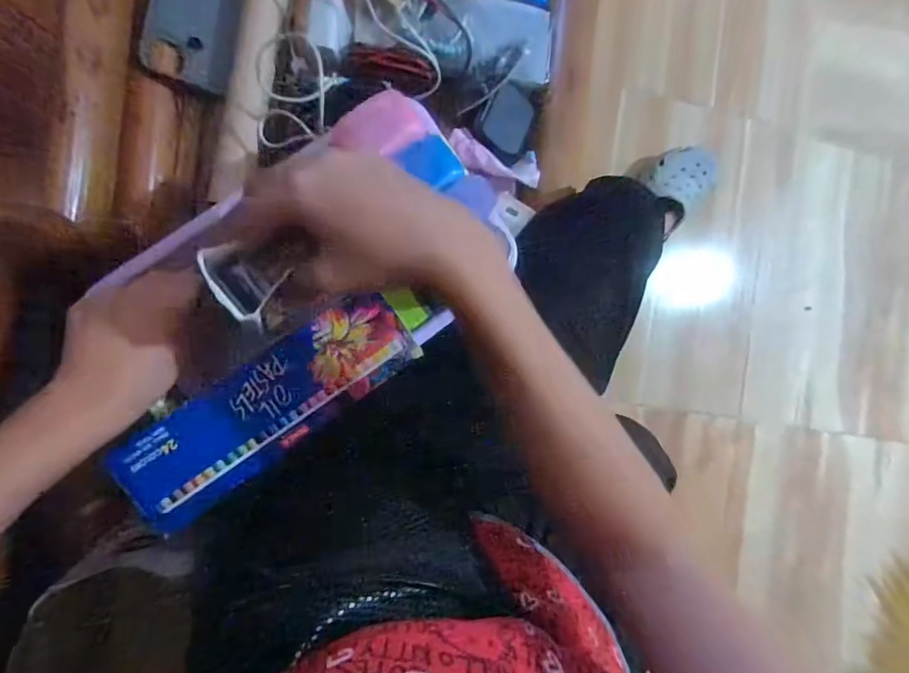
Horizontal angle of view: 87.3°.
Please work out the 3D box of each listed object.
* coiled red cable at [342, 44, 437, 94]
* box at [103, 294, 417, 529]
[{"bbox_3d":[-0.059,-0.249,0.438,0.084,0.017,0.028,18,86,-9],"label":"coiled red cable"},{"bbox_3d":[-0.126,0.046,0.333,0.208,0.011,0.065,-35,89,-10],"label":"box"}]

